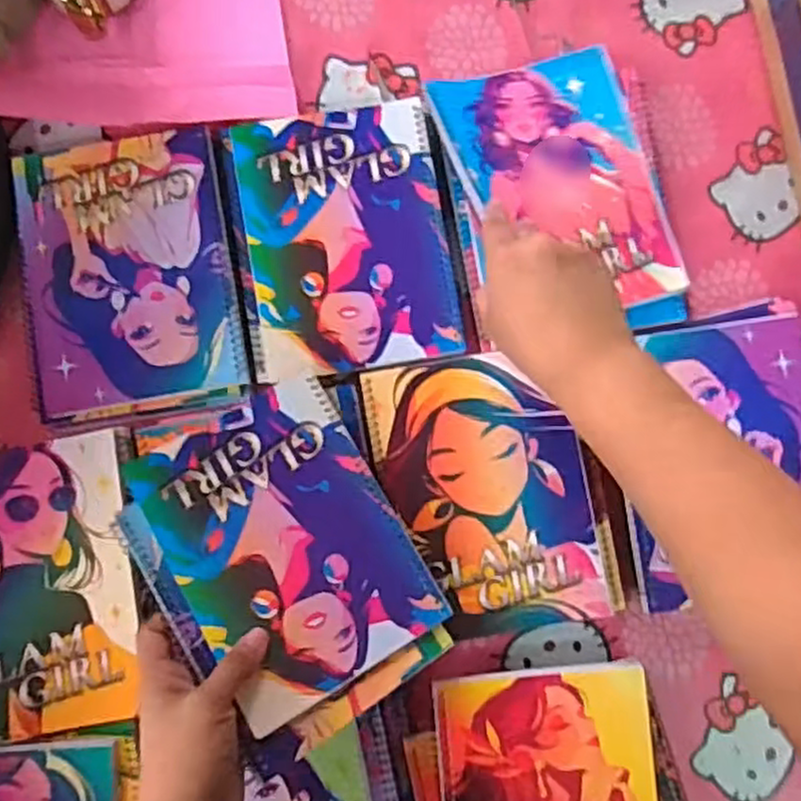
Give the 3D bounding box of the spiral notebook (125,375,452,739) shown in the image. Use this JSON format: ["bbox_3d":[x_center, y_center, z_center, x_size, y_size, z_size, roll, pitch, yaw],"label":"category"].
[{"bbox_3d":[-0.079,0.094,0.498,0.151,0.012,0.198,-28,77,-15],"label":"spiral notebook"}]

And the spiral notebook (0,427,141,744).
[{"bbox_3d":[-0.260,0.131,0.518,0.147,0.016,0.199,-10,84,-4],"label":"spiral notebook"}]

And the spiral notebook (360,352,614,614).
[{"bbox_3d":[0.062,0.063,0.533,0.145,0.011,0.193,-11,84,-4],"label":"spiral notebook"}]

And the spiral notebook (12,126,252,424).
[{"bbox_3d":[-0.202,-0.099,0.549,0.153,0.009,0.199,-9,84,-4],"label":"spiral notebook"}]

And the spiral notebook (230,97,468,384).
[{"bbox_3d":[-0.041,-0.121,0.554,0.152,0.011,0.196,-10,84,-4],"label":"spiral notebook"}]

